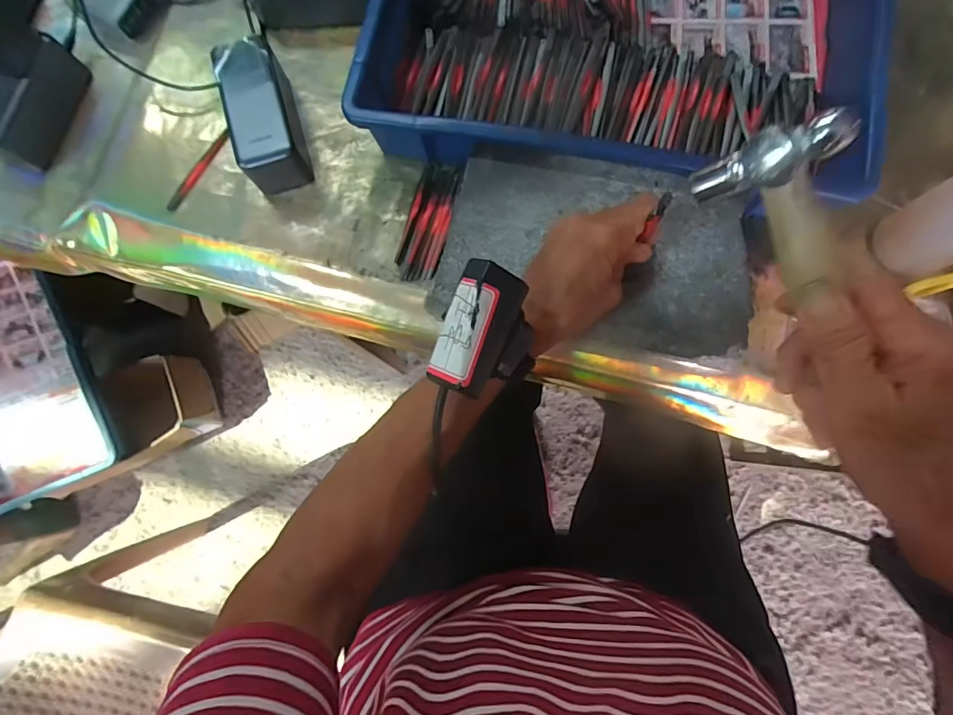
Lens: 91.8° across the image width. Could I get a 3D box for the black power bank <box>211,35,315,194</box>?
[{"bbox_3d":[-0.198,-0.224,0.435,0.054,0.053,0.125,-19,80,0],"label":"black power bank"}]

